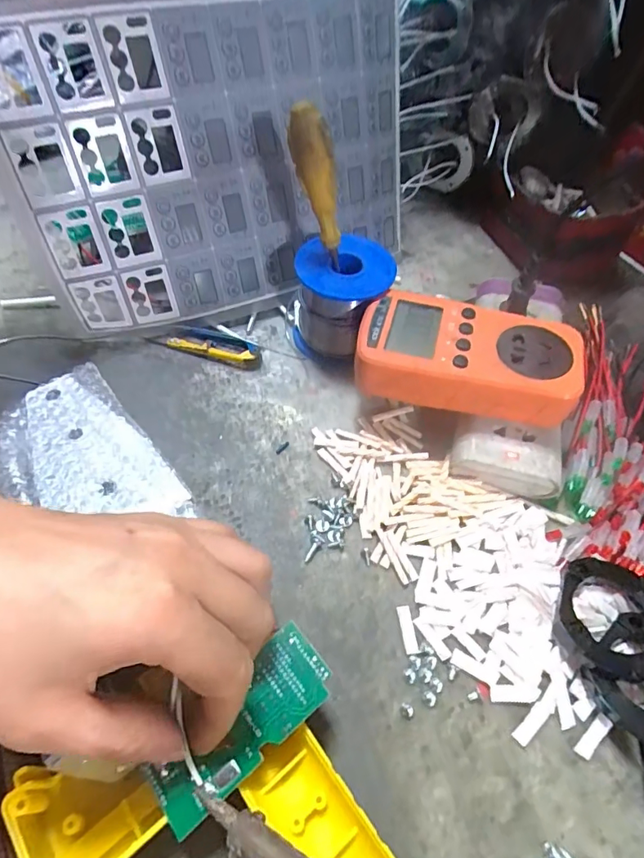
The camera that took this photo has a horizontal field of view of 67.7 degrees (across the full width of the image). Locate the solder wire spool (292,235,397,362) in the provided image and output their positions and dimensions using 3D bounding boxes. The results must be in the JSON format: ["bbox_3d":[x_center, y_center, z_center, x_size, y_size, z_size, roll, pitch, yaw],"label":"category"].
[{"bbox_3d":[0.014,-0.090,0.338,0.062,0.066,0.060,12,55,5],"label":"solder wire spool"}]

